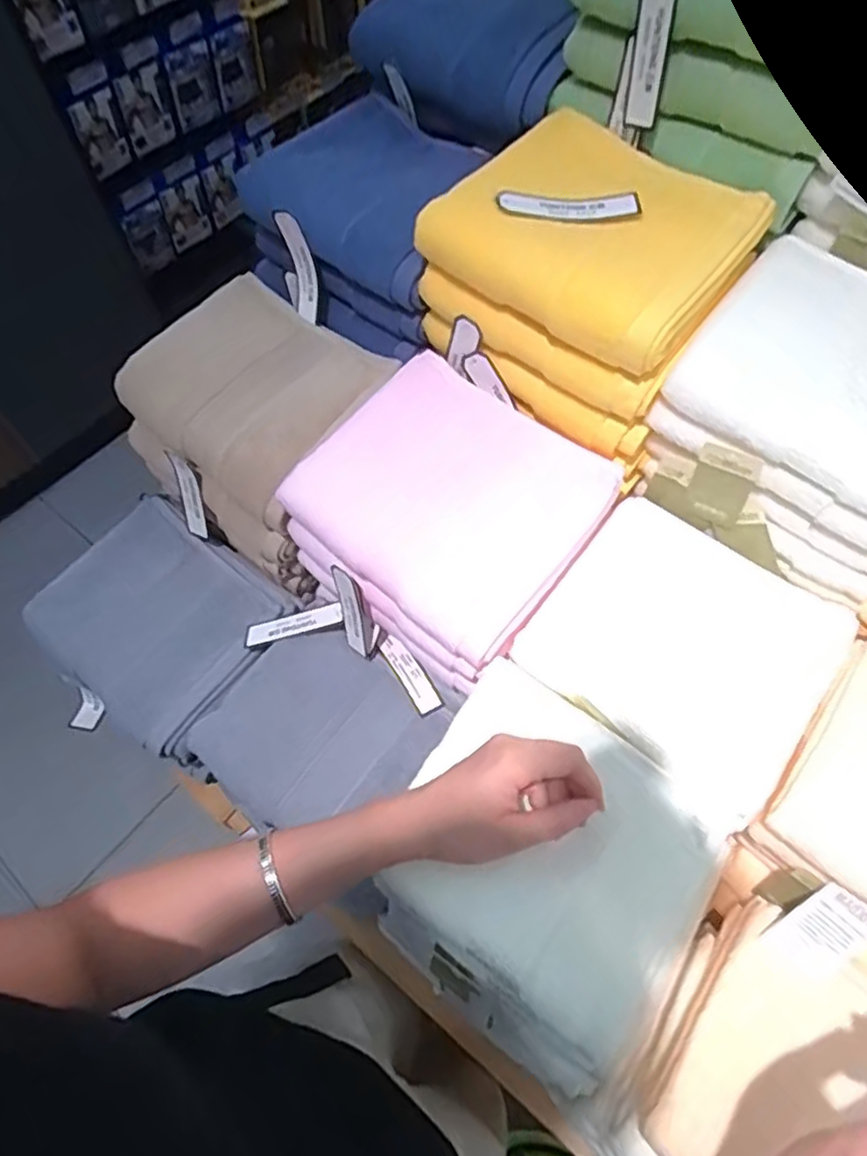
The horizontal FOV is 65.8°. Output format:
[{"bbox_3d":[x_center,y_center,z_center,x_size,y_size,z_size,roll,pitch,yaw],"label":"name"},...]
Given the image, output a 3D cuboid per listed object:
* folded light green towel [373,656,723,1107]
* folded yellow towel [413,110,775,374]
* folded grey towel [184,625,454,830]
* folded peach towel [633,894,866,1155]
[{"bbox_3d":[0.068,0.185,0.434,0.182,0.062,0.188,30,66,20],"label":"folded light green towel"},{"bbox_3d":[0.110,-0.241,0.464,0.189,0.041,0.159,33,67,21],"label":"folded yellow towel"},{"bbox_3d":[-0.094,0.125,0.543,0.157,0.032,0.149,33,67,21],"label":"folded grey towel"},{"bbox_3d":[0.239,0.326,0.415,0.184,0.067,0.170,34,67,21],"label":"folded peach towel"}]

